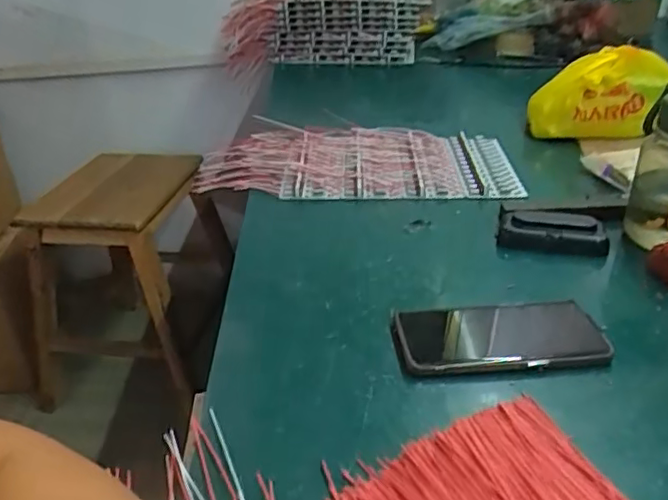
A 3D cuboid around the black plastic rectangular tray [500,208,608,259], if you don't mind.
[{"bbox_3d":[0.223,-0.016,0.629,0.104,0.027,0.051,9,33,16],"label":"black plastic rectangular tray"}]

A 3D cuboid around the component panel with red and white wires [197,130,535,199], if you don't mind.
[{"bbox_3d":[0.024,-0.112,0.814,0.403,0.034,0.177,-2,31,-2],"label":"component panel with red and white wires"}]

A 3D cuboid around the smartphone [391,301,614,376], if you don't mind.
[{"bbox_3d":[0.131,0.068,0.506,0.159,0.013,0.078,-3,32,-4],"label":"smartphone"}]

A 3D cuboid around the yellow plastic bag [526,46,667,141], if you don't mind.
[{"bbox_3d":[0.357,-0.210,0.836,0.169,0.112,0.071,10,36,21],"label":"yellow plastic bag"}]

